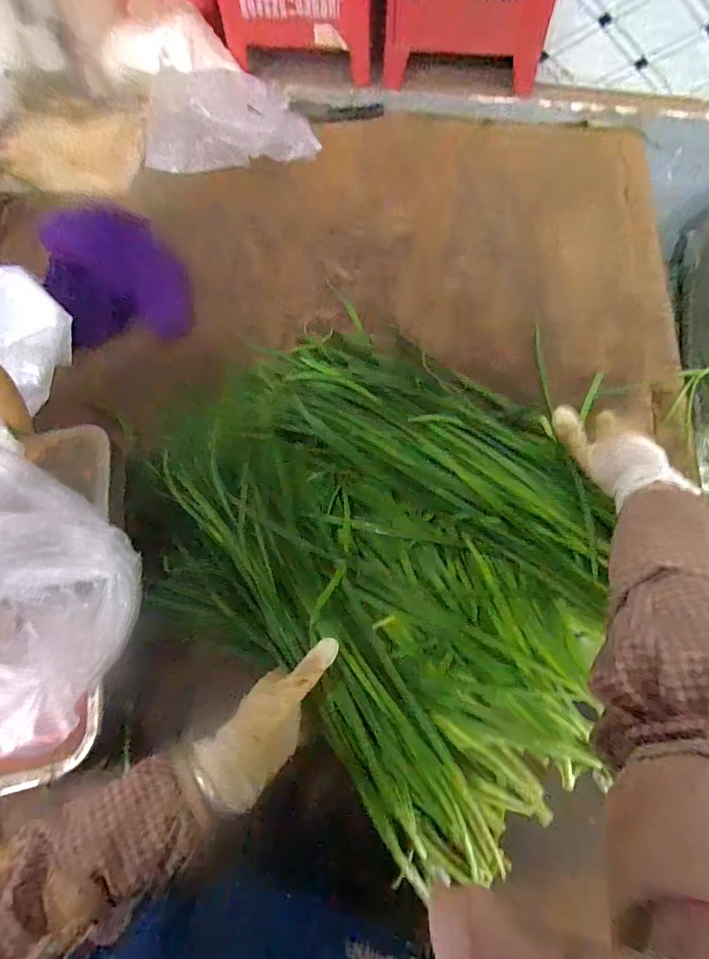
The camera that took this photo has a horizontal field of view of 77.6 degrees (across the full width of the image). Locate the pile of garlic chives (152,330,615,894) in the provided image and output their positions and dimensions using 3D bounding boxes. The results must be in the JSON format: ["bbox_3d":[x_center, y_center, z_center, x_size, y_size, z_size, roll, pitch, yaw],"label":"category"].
[{"bbox_3d":[0.046,0.042,0.462,0.501,0.099,0.428,38,70,18],"label":"pile of garlic chives"}]

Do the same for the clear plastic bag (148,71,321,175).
[{"bbox_3d":[-0.241,-0.661,0.816,0.315,0.151,0.143,-17,64,-8],"label":"clear plastic bag"}]

